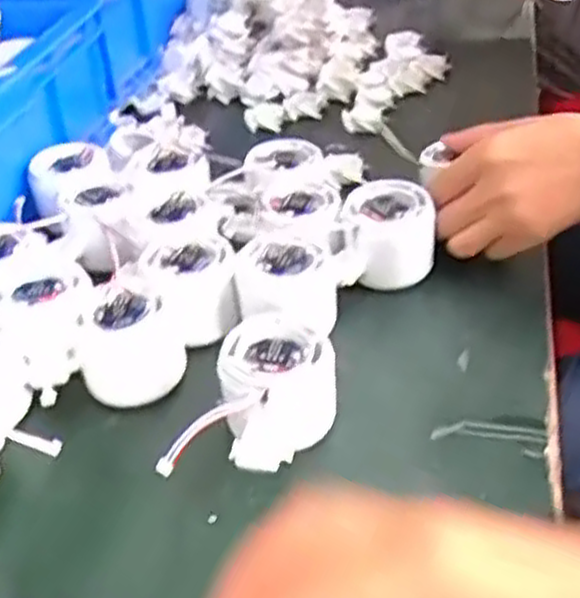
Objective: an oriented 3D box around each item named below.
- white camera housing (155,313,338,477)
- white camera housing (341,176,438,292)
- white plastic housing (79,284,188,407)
[{"bbox_3d":[-0.011,0.054,0.399,0.064,0.050,0.083,16,40,16],"label":"white camera housing"},{"bbox_3d":[0.059,-0.043,0.515,0.058,0.051,0.057,-12,41,-18],"label":"white camera housing"},{"bbox_3d":[-0.090,0.026,0.450,0.052,0.050,0.049,7,36,12],"label":"white plastic housing"}]

